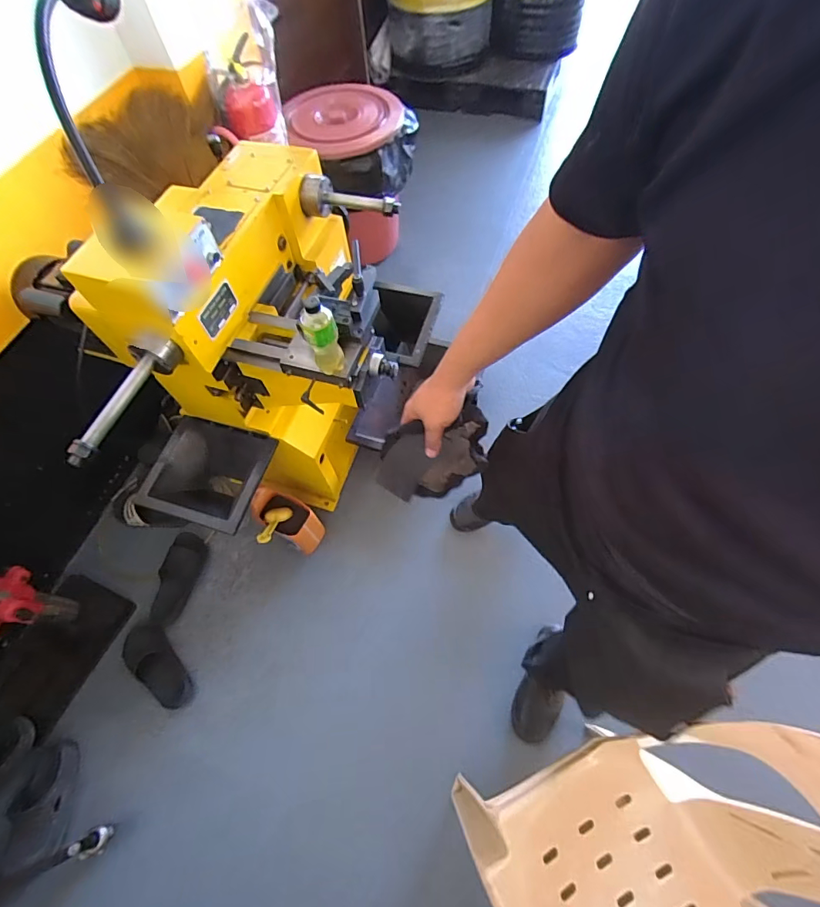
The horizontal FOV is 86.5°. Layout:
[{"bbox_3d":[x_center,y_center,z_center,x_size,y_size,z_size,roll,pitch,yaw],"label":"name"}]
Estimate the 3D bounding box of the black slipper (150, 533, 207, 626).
[{"bbox_3d":[-0.714,0.382,1.342,0.097,0.058,0.264,11,63,9],"label":"black slipper"}]

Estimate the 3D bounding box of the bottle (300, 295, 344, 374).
[{"bbox_3d":[-0.164,-0.214,0.820,0.066,0.164,0.050,-10,62,-2],"label":"bottle"}]

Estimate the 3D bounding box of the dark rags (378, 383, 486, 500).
[{"bbox_3d":[0.031,-0.001,0.661,0.174,0.128,0.055,-18,28,-12],"label":"dark rags"}]

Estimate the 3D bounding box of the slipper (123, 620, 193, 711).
[{"bbox_3d":[-0.709,0.594,1.222,0.105,0.066,0.262,-38,67,-18],"label":"slipper"}]

